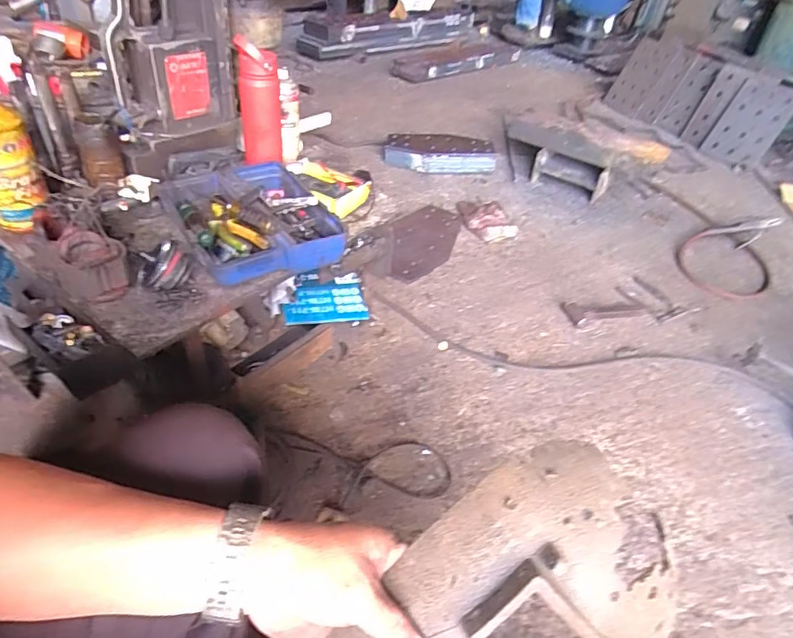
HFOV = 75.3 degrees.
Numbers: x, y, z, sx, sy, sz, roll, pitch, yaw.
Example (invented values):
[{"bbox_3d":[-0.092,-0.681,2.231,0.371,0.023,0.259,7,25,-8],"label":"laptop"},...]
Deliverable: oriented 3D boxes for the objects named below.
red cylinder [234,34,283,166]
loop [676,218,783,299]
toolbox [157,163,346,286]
[{"bbox_3d":[-0.270,-0.414,1.023,0.077,0.234,0.080,-8,42,-16],"label":"red cylinder"},{"bbox_3d":[1.080,-0.230,1.653,0.272,0.100,0.449,29,45,25],"label":"loop"},{"bbox_3d":[-0.252,-0.179,0.904,0.245,0.081,0.279,-21,47,-28],"label":"toolbox"}]

